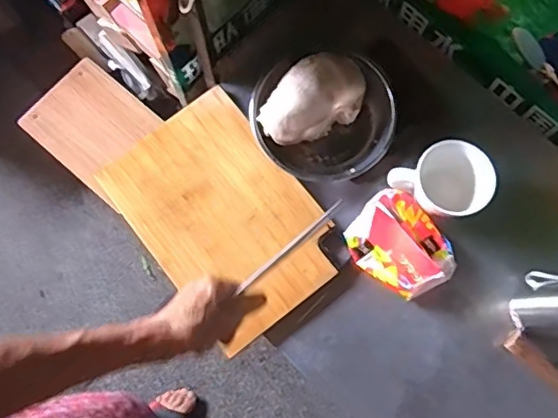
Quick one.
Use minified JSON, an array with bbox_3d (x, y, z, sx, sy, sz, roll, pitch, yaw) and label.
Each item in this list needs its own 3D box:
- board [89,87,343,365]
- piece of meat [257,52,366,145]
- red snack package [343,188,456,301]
[{"bbox_3d":[-0.077,0.009,0.796,0.219,0.017,0.317,-38,82,-7],"label":"board"},{"bbox_3d":[0.048,-0.153,0.794,0.154,0.066,0.096,-32,81,-7],"label":"piece of meat"},{"bbox_3d":[0.166,0.049,0.768,0.111,0.045,0.140,-38,82,-7],"label":"red snack package"}]

